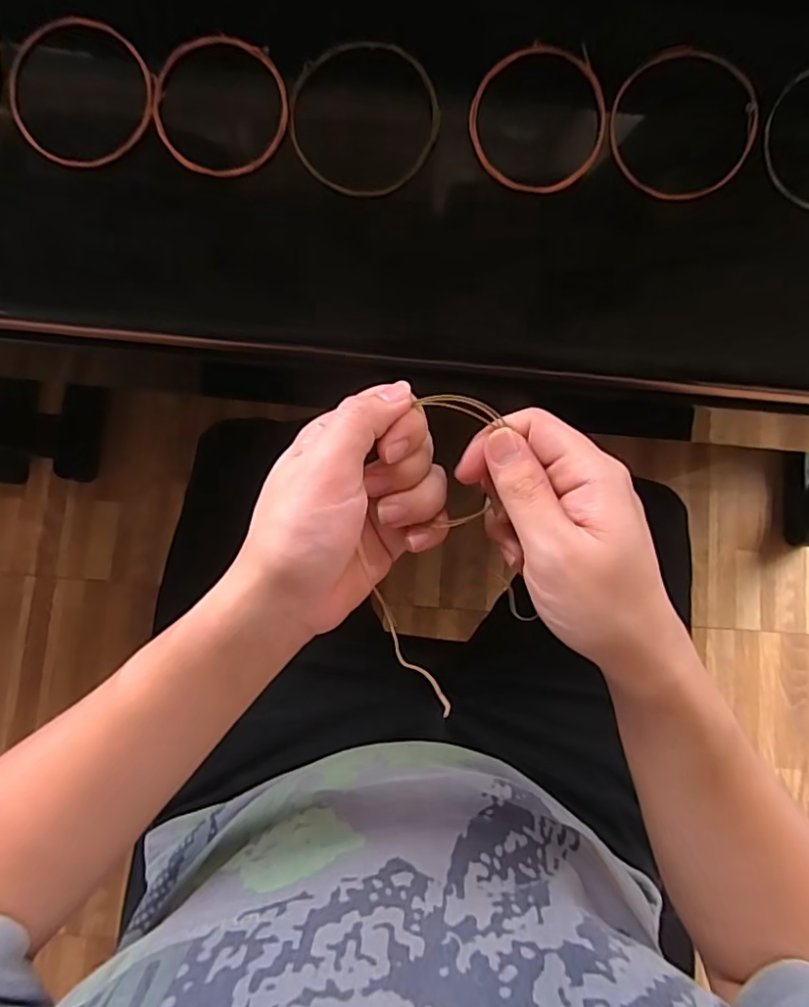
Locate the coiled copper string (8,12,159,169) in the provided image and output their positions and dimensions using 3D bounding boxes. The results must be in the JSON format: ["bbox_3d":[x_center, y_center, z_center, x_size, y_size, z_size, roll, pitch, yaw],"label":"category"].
[{"bbox_3d":[-0.170,-0.212,0.291,0.078,0.012,0.071,0,84,-2],"label":"coiled copper string"}]

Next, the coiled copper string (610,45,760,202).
[{"bbox_3d":[0.146,-0.199,0.298,0.072,0.005,0.077,0,93,10],"label":"coiled copper string"}]

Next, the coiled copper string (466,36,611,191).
[{"bbox_3d":[0.069,-0.199,0.293,0.071,0.007,0.073,0,94,-1],"label":"coiled copper string"}]

